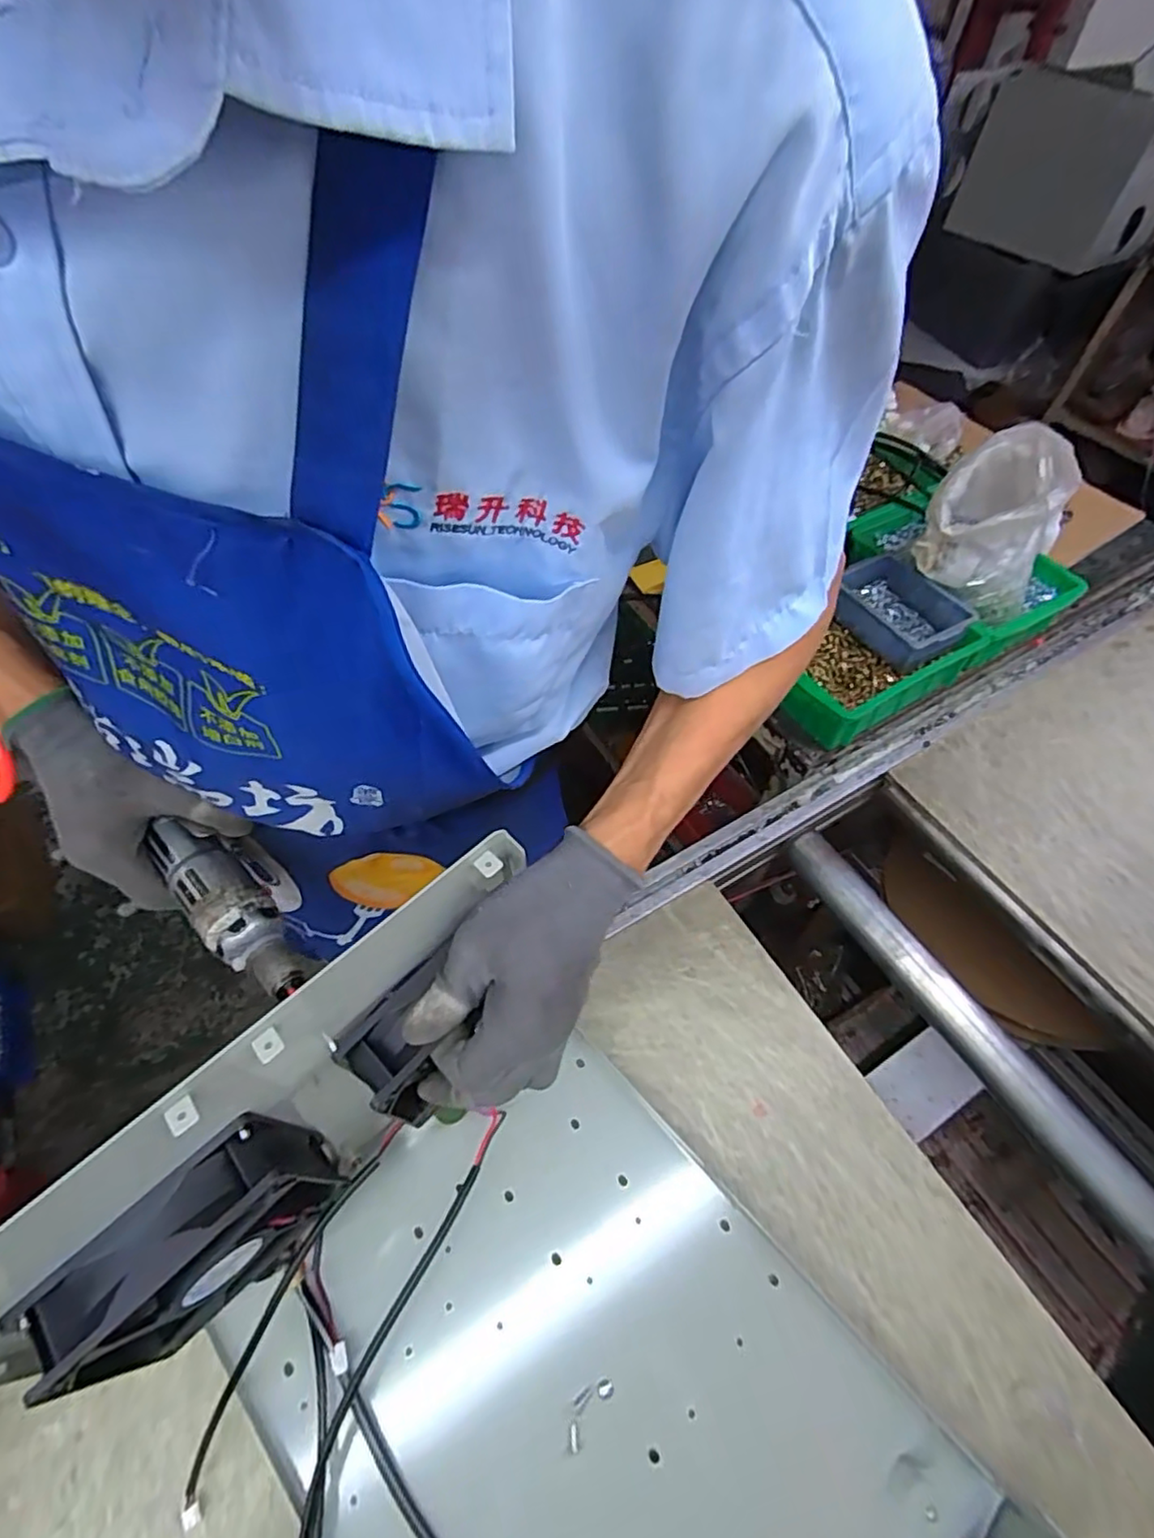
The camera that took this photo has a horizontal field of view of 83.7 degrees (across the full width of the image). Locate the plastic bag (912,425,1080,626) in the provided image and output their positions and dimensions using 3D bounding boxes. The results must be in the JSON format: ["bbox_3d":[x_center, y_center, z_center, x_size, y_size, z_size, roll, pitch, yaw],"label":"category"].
[{"bbox_3d":[0.492,-0.288,0.759,0.147,0.161,0.144,31,60,18],"label":"plastic bag"}]

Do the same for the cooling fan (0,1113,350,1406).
[{"bbox_3d":[-0.194,0.250,0.343,0.130,0.112,0.048,-38,65,-24],"label":"cooling fan"}]

